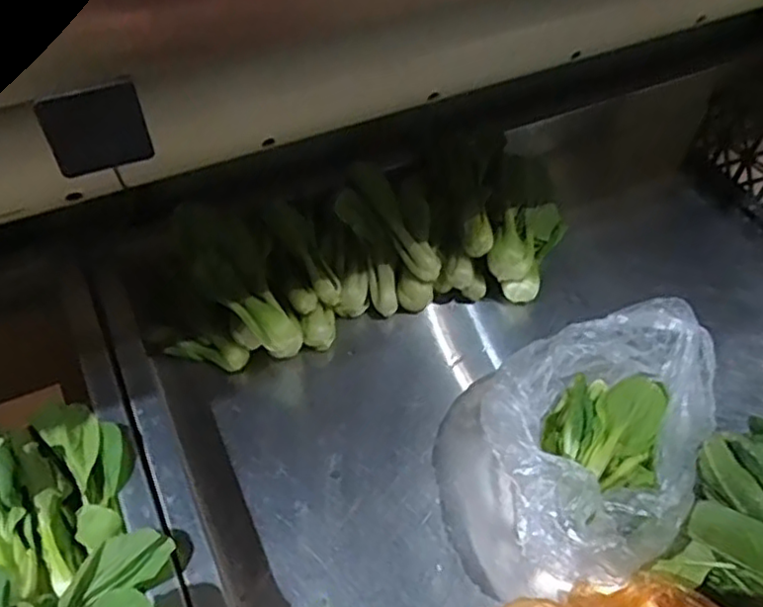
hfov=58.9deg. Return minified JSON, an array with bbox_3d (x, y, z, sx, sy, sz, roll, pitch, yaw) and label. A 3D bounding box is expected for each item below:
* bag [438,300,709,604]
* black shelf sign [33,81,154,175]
[{"bbox_3d":[0.186,0.130,0.672,0.235,0.129,0.301,14,42,22],"label":"bag"},{"bbox_3d":[-0.149,-0.091,0.355,0.049,0.043,0.007,-25,43,-23],"label":"black shelf sign"}]

